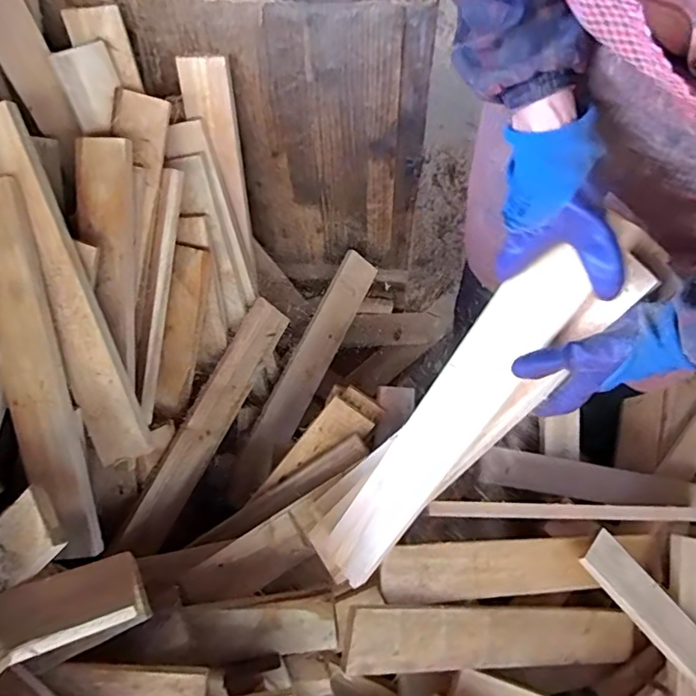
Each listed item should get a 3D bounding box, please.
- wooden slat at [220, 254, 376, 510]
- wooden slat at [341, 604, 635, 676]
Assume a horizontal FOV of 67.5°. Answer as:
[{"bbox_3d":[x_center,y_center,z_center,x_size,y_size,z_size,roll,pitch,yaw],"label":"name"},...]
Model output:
[{"bbox_3d":[-0.084,0.050,0.965,0.077,0.012,0.503,33,77,-26],"label":"wooden slat"},{"bbox_3d":[0.222,0.405,0.730,0.509,0.015,0.081,14,84,-24],"label":"wooden slat"}]

